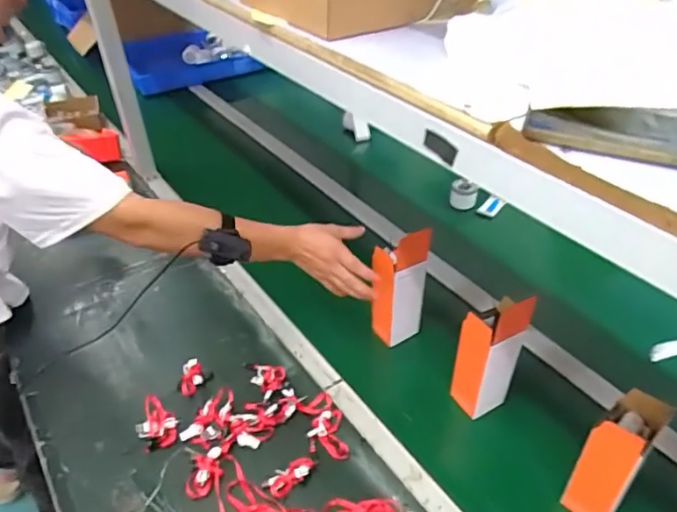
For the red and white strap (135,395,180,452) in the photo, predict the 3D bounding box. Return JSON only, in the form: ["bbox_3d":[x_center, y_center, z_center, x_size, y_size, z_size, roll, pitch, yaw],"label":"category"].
[{"bbox_3d":[-0.286,0.260,0.850,0.060,0.025,0.090,-18,41,-20],"label":"red and white strap"}]

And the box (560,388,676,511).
[{"bbox_3d":[0.344,0.256,0.681,0.080,0.178,0.063,-31,47,-32],"label":"box"}]

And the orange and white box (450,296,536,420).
[{"bbox_3d":[0.223,0.143,0.802,0.082,0.214,0.069,-23,43,-25],"label":"orange and white box"}]

